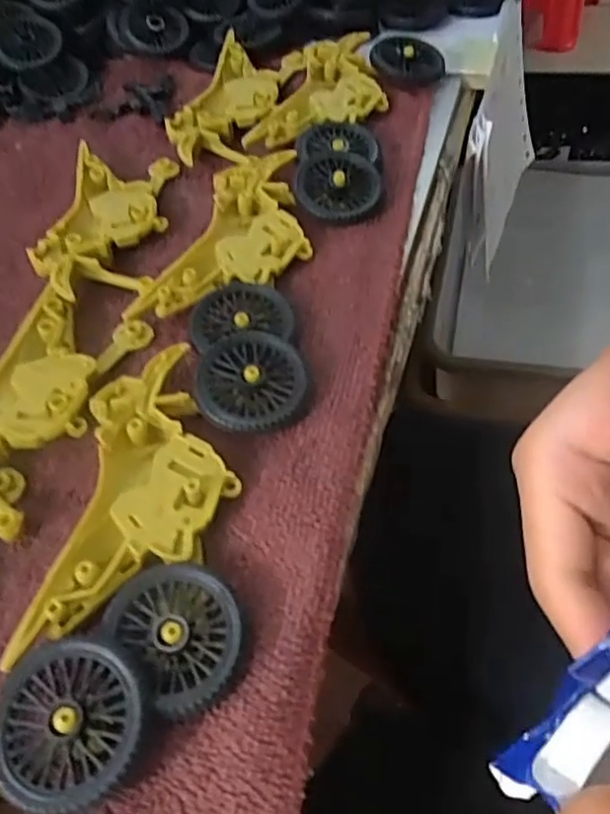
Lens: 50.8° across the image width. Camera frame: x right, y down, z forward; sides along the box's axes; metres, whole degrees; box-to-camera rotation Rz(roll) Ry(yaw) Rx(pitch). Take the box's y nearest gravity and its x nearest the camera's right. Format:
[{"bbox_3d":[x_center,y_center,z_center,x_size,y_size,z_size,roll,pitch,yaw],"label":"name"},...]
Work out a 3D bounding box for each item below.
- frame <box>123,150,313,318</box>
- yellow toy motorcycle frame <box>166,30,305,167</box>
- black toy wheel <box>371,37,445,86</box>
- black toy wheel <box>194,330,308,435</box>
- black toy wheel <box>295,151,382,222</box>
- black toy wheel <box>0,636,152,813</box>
[{"bbox_3d":[-0.025,-0.070,0.257,0.049,0.012,0.096,14,56,17],"label":"frame"},{"bbox_3d":[-0.036,-0.153,0.321,0.046,0.014,0.099,11,55,14],"label":"yellow toy motorcycle frame"},{"bbox_3d":[0.054,-0.180,0.336,0.037,0.014,0.037,-2,51,3],"label":"black toy wheel"},{"bbox_3d":[-0.018,-0.008,0.215,0.035,0.011,0.037,-3,53,4],"label":"black toy wheel"},{"bbox_3d":[0.015,-0.094,0.274,0.033,0.012,0.038,8,54,12],"label":"black toy wheel"},{"bbox_3d":[-0.056,0.075,0.153,0.037,0.008,0.036,-2,51,3],"label":"black toy wheel"}]

